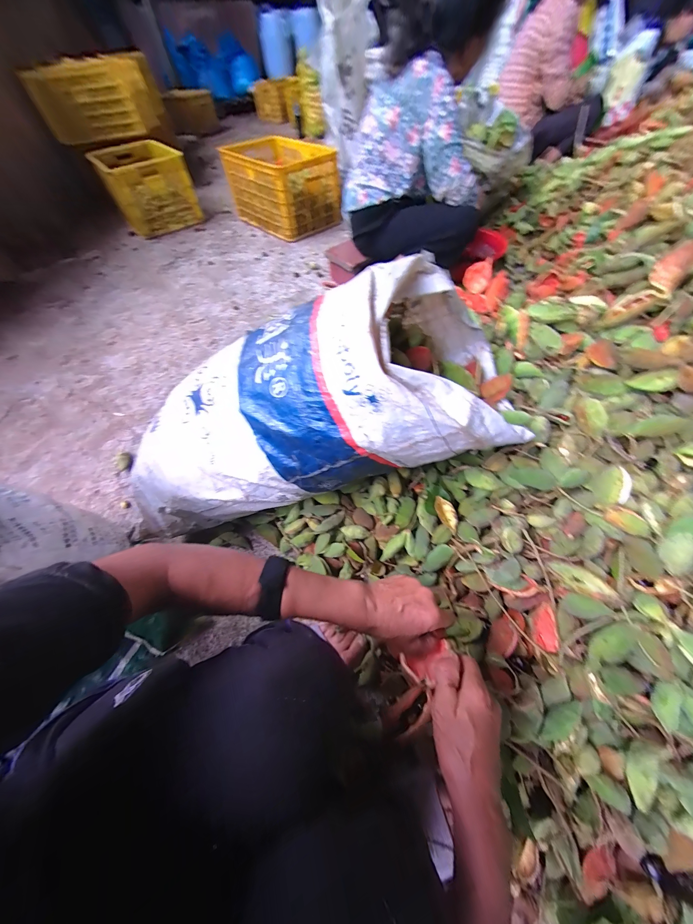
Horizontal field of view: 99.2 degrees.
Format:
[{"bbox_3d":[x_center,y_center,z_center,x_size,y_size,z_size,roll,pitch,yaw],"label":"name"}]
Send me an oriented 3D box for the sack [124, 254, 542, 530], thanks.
[{"bbox_3d":[-0.094,-0.084,0.545,0.715,0.278,0.298,-20,54,16],"label":"sack"}]

